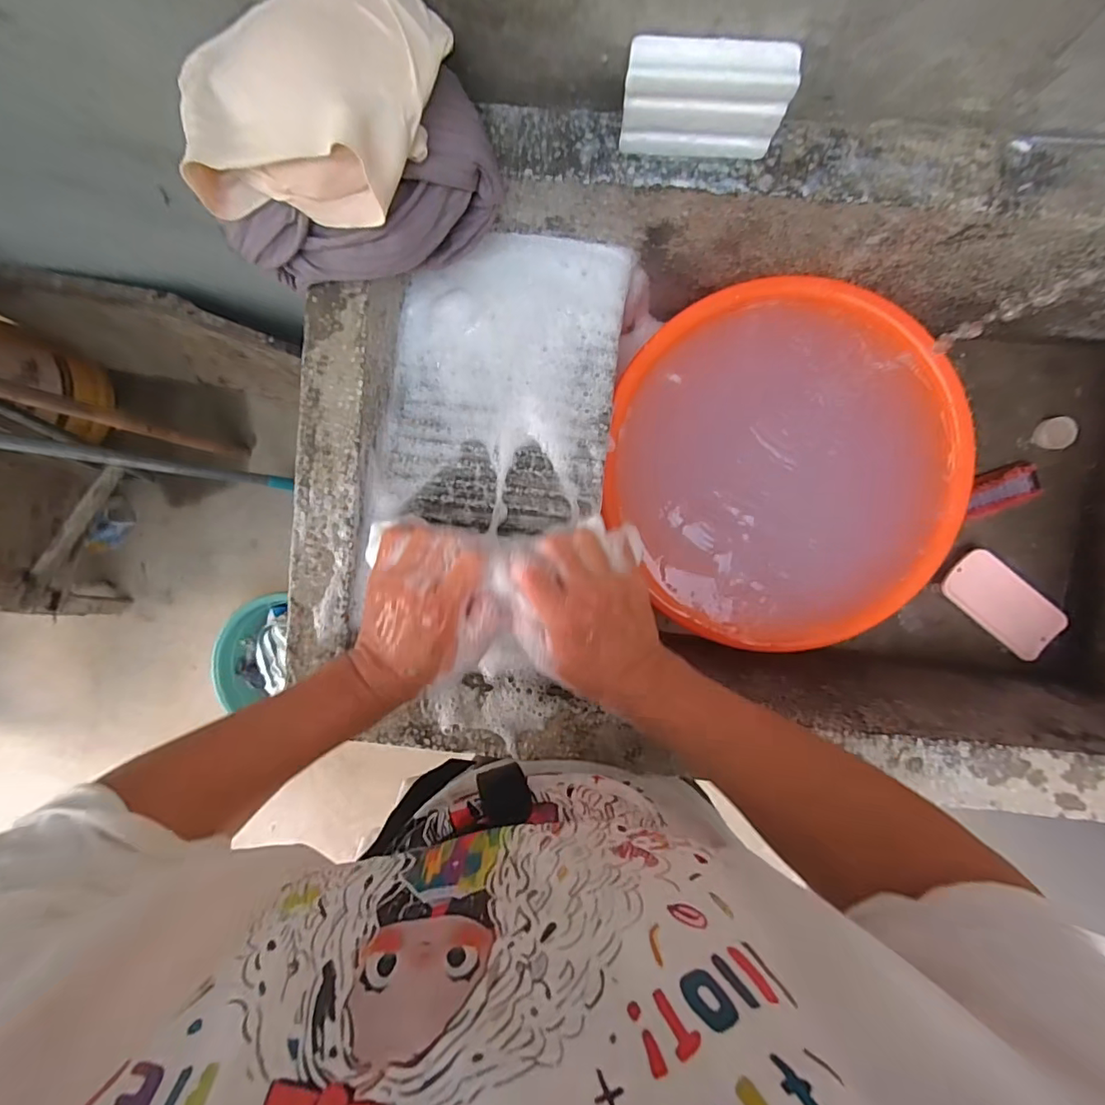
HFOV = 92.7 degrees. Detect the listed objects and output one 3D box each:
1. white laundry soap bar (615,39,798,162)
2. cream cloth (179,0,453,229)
[{"bbox_3d":[0.102,-0.305,0.357,0.104,0.073,0.027,7,95,1],"label":"white laundry soap bar"},{"bbox_3d":[-0.147,-0.269,0.318,0.164,0.055,0.112,3,95,1],"label":"cream cloth"}]

